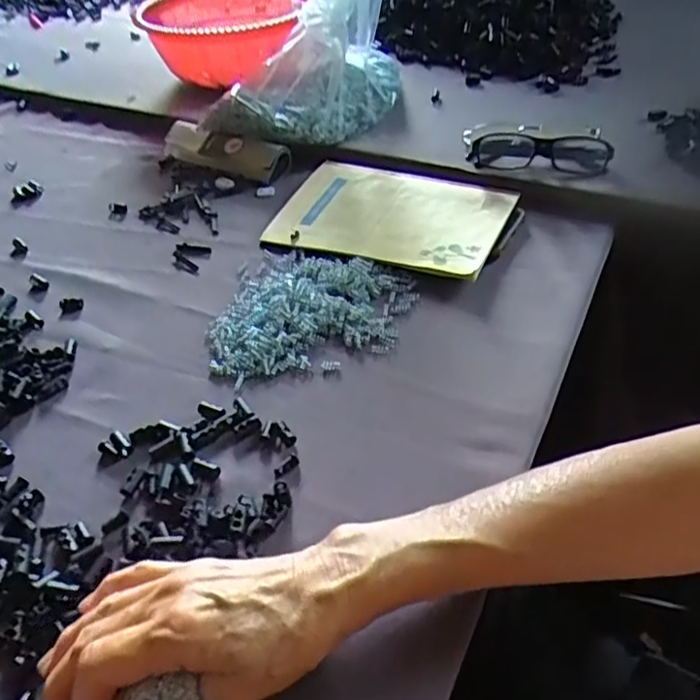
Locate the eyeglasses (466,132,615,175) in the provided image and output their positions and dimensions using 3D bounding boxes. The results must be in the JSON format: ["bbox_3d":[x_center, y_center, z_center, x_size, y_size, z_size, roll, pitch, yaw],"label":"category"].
[{"bbox_3d":[0.179,-0.186,0.610,0.129,0.035,0.033,7,45,14],"label":"eyeglasses"}]

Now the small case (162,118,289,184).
[{"bbox_3d":[-0.140,-0.219,0.702,0.154,0.029,0.045,19,49,25],"label":"small case"}]

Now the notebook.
[{"bbox_3d":[0.040,-0.125,0.593,0.196,0.017,0.146,13,46,20],"label":"notebook"}]

